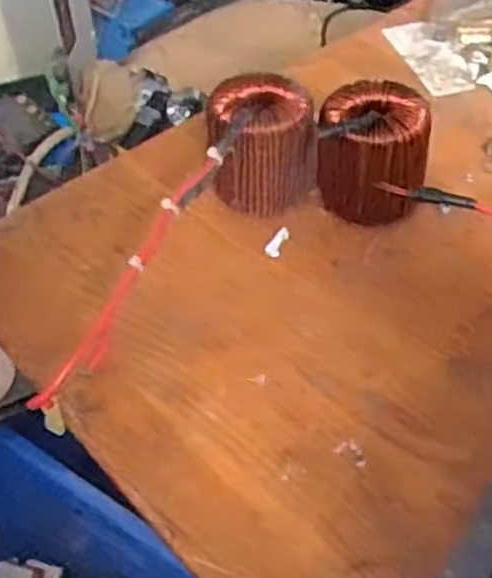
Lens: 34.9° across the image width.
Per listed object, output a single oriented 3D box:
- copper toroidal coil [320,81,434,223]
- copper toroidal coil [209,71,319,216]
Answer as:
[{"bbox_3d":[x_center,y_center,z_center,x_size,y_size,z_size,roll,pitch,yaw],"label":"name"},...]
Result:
[{"bbox_3d":[0.075,-0.080,0.461,0.062,0.069,0.062,9,48,11],"label":"copper toroidal coil"},{"bbox_3d":[0.011,-0.085,0.474,0.061,0.069,0.066,-1,47,2],"label":"copper toroidal coil"}]

